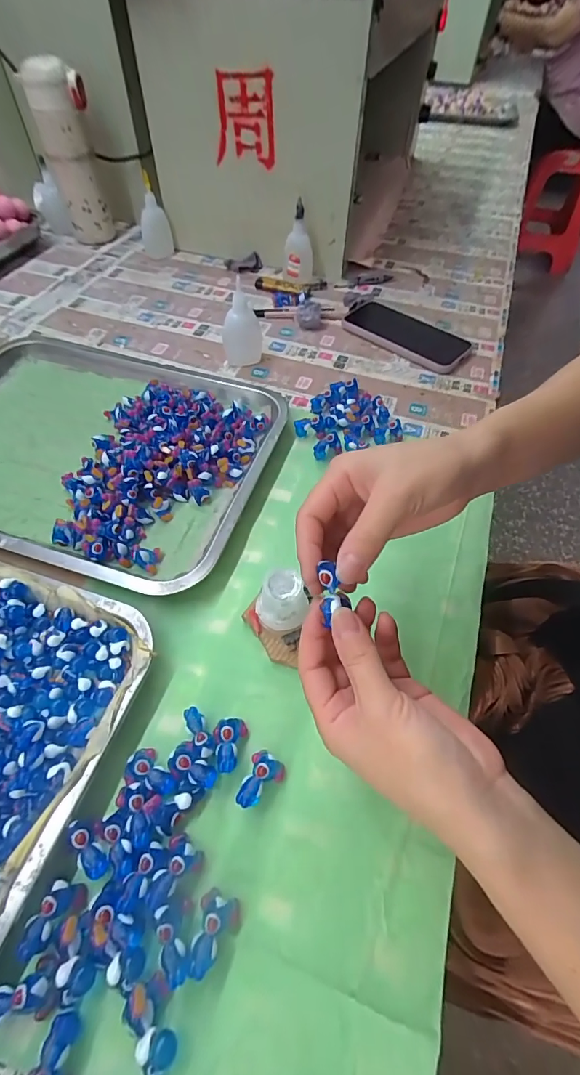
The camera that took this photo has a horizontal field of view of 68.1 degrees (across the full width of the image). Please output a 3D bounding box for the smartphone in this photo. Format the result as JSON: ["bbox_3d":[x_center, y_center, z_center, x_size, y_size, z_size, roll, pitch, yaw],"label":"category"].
[{"bbox_3d":[0.146,-0.259,0.550,0.159,0.012,0.078,34,60,22],"label":"smartphone"}]

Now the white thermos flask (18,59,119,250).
[{"bbox_3d":[-0.322,-0.563,0.644,0.076,0.204,0.058,-18,55,-14],"label":"white thermos flask"}]

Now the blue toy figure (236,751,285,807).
[{"bbox_3d":[-0.020,0.145,0.259,0.021,0.019,0.031,37,61,24],"label":"blue toy figure"}]

